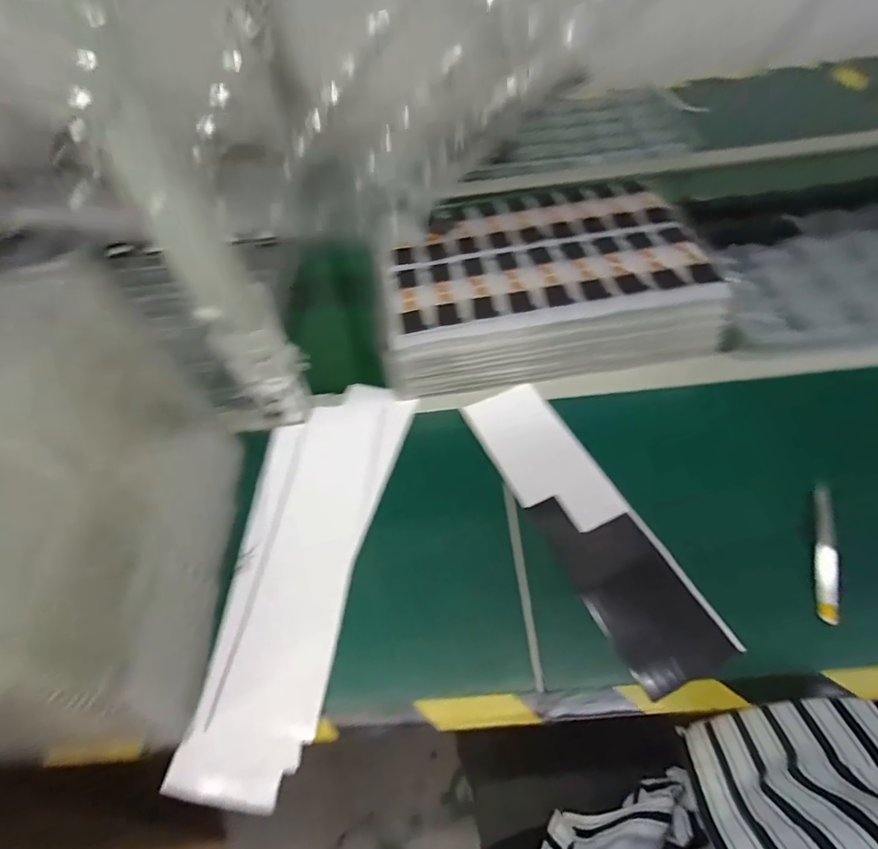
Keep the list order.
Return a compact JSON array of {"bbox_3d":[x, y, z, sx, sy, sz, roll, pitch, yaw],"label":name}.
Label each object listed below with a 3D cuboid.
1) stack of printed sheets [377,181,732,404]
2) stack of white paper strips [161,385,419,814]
[{"bbox_3d":[0.122,-0.171,0.593,0.359,0.087,0.278,-6,51,0],"label":"stack of printed sheets"},{"bbox_3d":[-0.131,0.112,0.459,0.133,0.015,0.378,8,56,10],"label":"stack of white paper strips"}]

